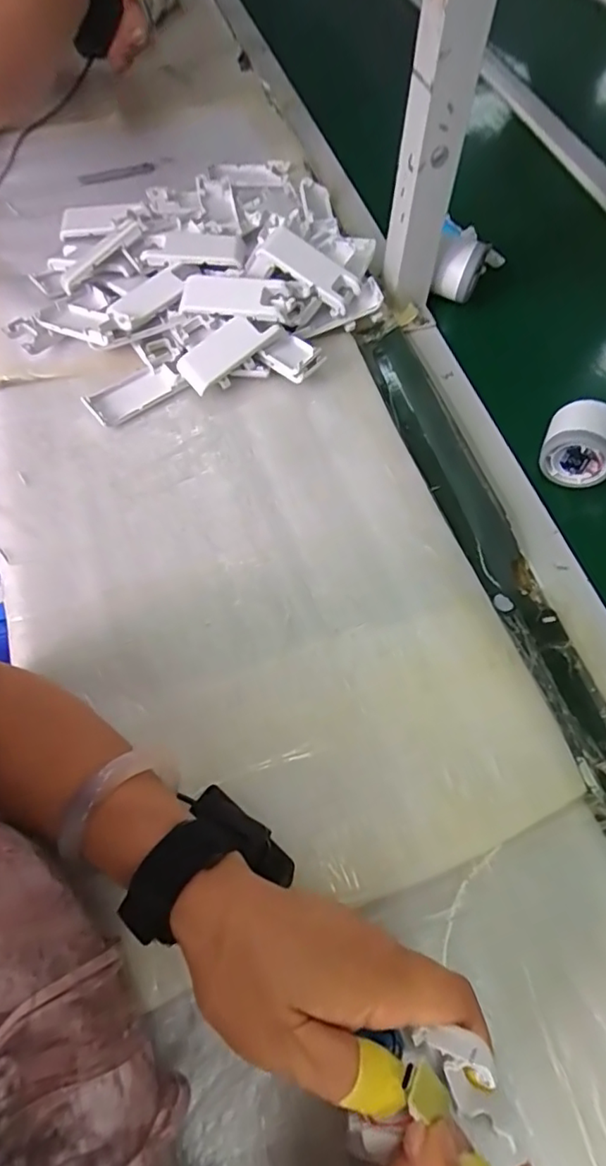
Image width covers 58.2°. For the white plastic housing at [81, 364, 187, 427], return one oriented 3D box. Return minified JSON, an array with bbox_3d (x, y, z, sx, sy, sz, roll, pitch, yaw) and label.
[{"bbox_3d":[-0.159,-0.179,0.516,0.088,0.012,0.041,-32,68,-16],"label":"white plastic housing"}]

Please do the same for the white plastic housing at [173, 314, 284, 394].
[{"bbox_3d":[-0.073,-0.221,0.516,0.094,0.014,0.039,-41,87,-4],"label":"white plastic housing"}]

